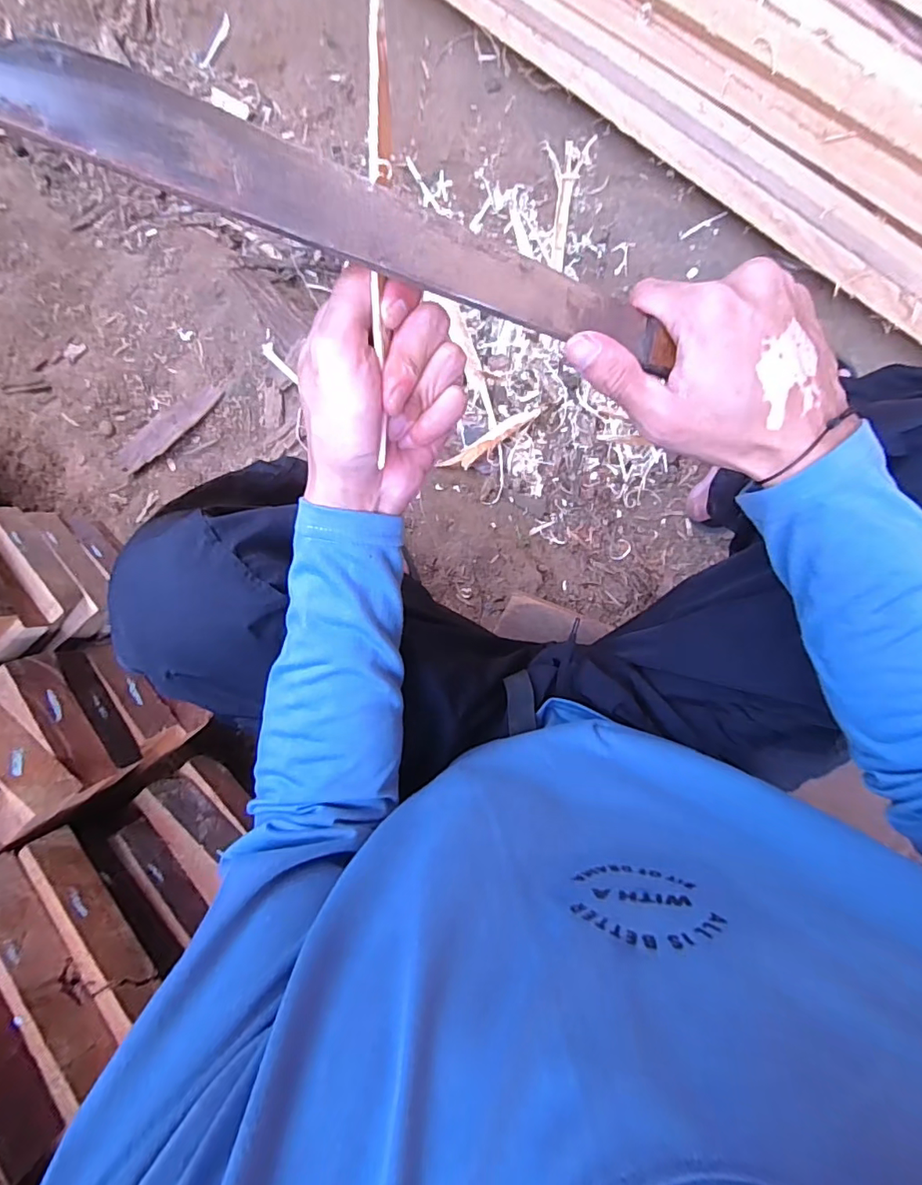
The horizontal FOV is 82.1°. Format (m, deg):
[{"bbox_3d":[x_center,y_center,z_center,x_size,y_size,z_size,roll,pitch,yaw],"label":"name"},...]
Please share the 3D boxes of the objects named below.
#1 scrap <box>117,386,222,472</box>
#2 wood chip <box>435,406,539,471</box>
[{"bbox_3d":[-0.453,-0.259,0.828,0.188,0.013,0.048,-42,92,-4],"label":"scrap"},{"bbox_3d":[0.045,-0.234,0.816,0.178,0.012,0.027,-34,93,-9],"label":"wood chip"}]

